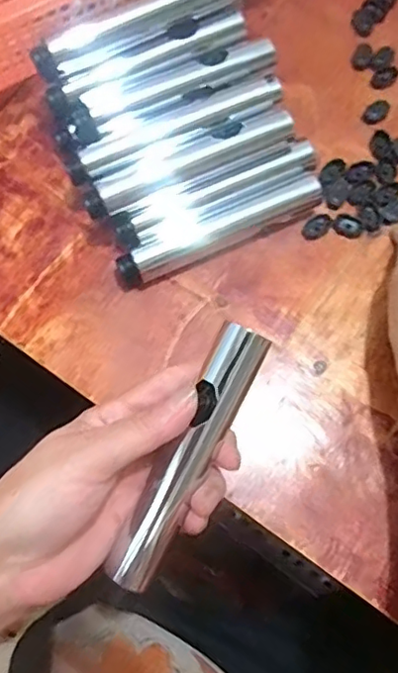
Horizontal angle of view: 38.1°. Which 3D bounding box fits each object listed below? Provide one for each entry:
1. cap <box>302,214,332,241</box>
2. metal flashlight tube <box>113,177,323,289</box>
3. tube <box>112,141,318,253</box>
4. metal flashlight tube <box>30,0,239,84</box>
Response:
[{"bbox_3d":[0.086,-0.079,0.416,0.024,0.004,0.014,-33,77,-9],"label":"cap"},{"bbox_3d":[0.015,-0.073,0.399,0.151,0.019,0.023,-25,76,-7],"label":"metal flashlight tube"},{"bbox_3d":[0.013,-0.100,0.408,0.148,0.024,0.028,-25,76,-7],"label":"tube"},{"bbox_3d":[-0.041,-0.213,0.398,0.148,0.025,0.021,-25,76,-7],"label":"metal flashlight tube"}]

